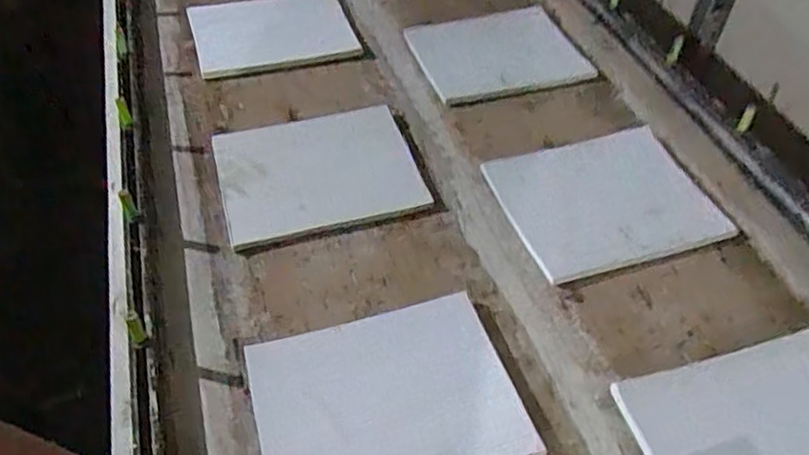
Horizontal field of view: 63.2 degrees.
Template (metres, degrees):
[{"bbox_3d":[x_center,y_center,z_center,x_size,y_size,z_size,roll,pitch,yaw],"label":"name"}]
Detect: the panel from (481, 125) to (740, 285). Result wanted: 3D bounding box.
[{"bbox_3d":[0.275,-0.039,0.911,0.275,0.012,0.220,-14,54,-11],"label":"panel"}]

